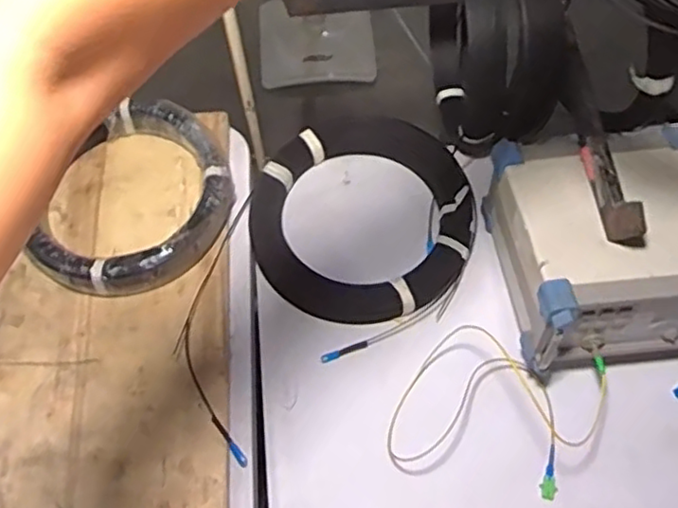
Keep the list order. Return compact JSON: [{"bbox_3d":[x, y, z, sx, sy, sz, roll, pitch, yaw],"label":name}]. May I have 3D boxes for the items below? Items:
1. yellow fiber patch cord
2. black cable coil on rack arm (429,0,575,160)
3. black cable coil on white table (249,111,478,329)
[{"bbox_3d":[0.218,0.207,0.866,0.268,0.074,0.195,16,72,7],"label":"yellow fiber patch cord"},{"bbox_3d":[0.239,-0.325,0.995,0.143,0.265,0.324,-4,63,-1],"label":"black cable coil on rack arm"},{"bbox_3d":[0.028,-0.057,0.990,0.335,0.076,0.312,-1,63,1],"label":"black cable coil on white table"}]

